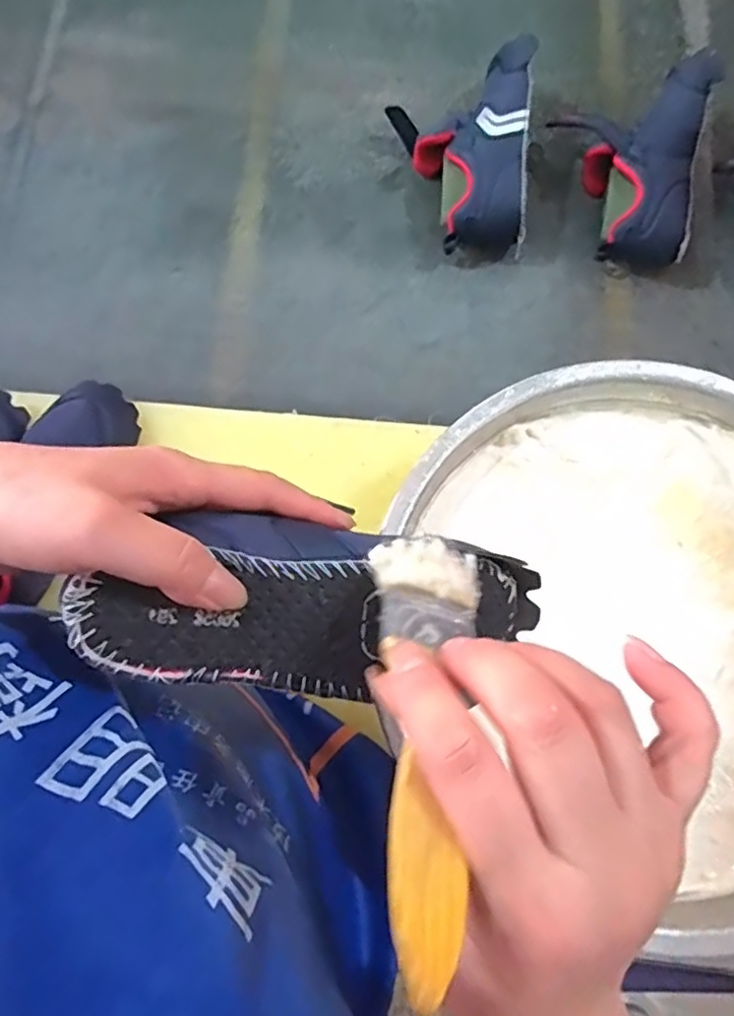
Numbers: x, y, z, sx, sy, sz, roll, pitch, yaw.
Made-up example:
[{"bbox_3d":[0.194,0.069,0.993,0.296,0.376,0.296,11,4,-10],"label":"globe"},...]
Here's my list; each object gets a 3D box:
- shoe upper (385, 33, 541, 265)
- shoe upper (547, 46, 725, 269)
[{"bbox_3d":[0.089,-0.334,0.584,0.123,0.071,0.198,1,77,0],"label":"shoe upper"},{"bbox_3d":[0.251,-0.320,0.581,0.127,0.072,0.196,1,77,0],"label":"shoe upper"}]

